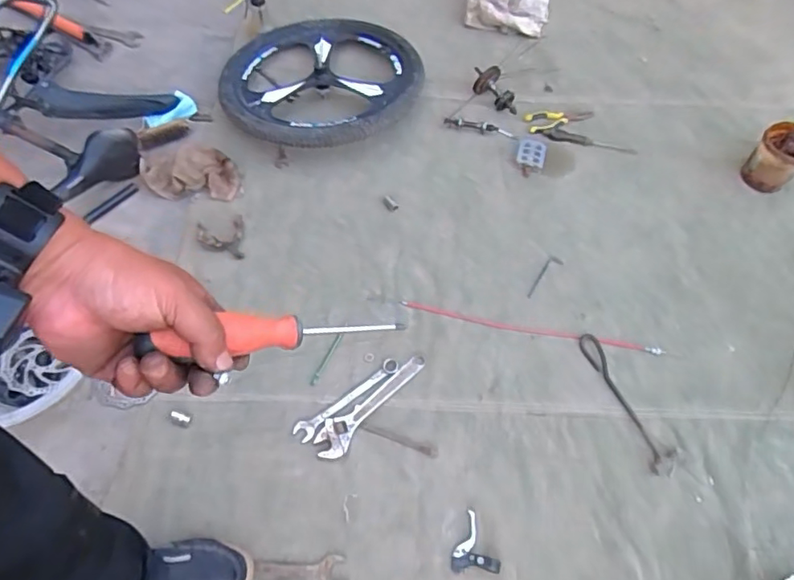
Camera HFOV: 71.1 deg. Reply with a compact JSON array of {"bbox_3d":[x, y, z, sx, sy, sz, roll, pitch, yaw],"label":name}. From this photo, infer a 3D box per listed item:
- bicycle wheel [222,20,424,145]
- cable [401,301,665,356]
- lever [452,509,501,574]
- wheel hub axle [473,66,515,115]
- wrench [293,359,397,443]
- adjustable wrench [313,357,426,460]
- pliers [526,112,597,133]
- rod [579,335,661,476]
[{"bbox_3d":[-0.203,-0.570,1.506,0.534,0.102,0.494,0,61,-1],"label":"bicycle wheel"},{"bbox_3d":[0.284,0.087,1.213,0.556,0.013,0.029,12,61,6],"label":"cable"},{"bbox_3d":[0.138,0.449,0.996,0.082,0.021,0.101,1,61,-1],"label":"lever"},{"bbox_3d":[0.265,-0.542,1.497,0.071,0.064,0.175,-34,82,-13],"label":"wheel hub axle"},{"bbox_3d":[-0.103,0.221,1.138,0.245,0.013,0.038,-35,67,-18],"label":"wrench"},{"bbox_3d":[-0.057,0.227,1.128,0.064,0.017,0.277,38,67,18],"label":"adjustable wrench"},{"bbox_3d":[0.433,-0.450,1.472,0.173,0.020,0.065,-4,61,-3],"label":"pliers"},{"bbox_3d":[0.461,0.225,1.141,0.046,0.010,0.300,-18,63,-11],"label":"rod"}]

